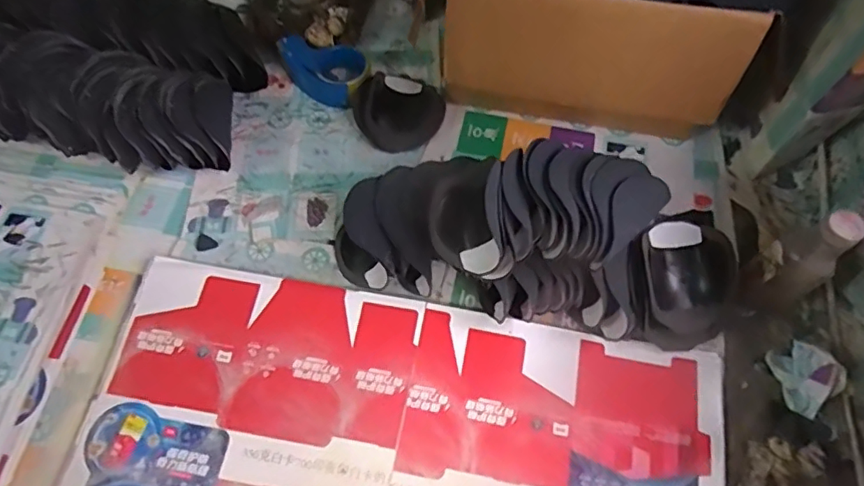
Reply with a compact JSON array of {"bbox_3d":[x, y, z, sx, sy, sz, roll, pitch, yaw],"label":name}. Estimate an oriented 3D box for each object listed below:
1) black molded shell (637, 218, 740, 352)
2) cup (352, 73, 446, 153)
[{"bbox_3d":[0.316,0.053,0.721,0.115,0.100,0.151,4,63,3],"label":"black molded shell"},{"bbox_3d":[-0.052,-0.218,0.908,0.133,0.062,0.124,0,63,1],"label":"cup"}]

